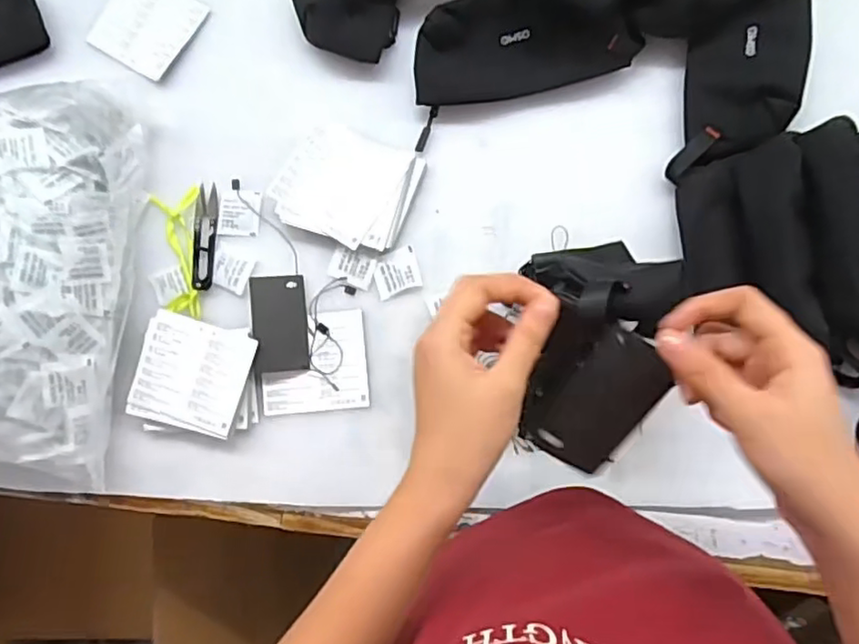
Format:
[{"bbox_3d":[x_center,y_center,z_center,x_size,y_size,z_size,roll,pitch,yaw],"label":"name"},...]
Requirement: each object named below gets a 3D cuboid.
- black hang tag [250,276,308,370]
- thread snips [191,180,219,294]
[{"bbox_3d":[-0.139,0.001,0.599,0.049,0.007,0.088,-4,89,-9],"label":"black hang tag"},{"bbox_3d":[-0.217,-0.082,0.620,0.023,0.005,0.100,3,87,7],"label":"thread snips"}]

